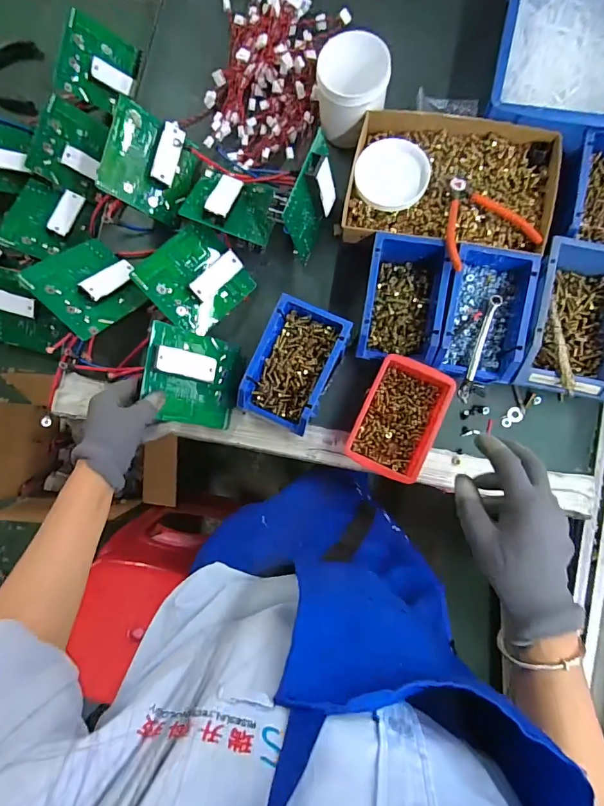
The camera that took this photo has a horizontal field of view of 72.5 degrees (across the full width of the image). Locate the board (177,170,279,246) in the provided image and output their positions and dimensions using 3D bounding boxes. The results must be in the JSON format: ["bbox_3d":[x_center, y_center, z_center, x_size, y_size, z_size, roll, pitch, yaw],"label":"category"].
[{"bbox_3d":[-0.093,-0.280,0.569,0.115,0.028,0.106,15,64,-16],"label":"board"}]

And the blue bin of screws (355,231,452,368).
[{"bbox_3d":[0.137,-0.139,0.554,0.102,0.062,0.169,9,86,6],"label":"blue bin of screws"}]

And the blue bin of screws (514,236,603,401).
[{"bbox_3d":[0.354,-0.105,0.525,0.122,0.063,0.188,12,86,6],"label":"blue bin of screws"}]

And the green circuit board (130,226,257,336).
[{"bbox_3d":[-0.144,-0.169,0.564,0.127,0.021,0.118,-44,104,-7],"label":"green circuit board"}]

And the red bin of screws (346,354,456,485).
[{"bbox_3d":[0.129,0.021,0.549,0.100,0.044,0.150,25,87,7],"label":"red bin of screws"}]

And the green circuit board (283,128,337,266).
[{"bbox_3d":[0.016,-0.262,0.550,0.029,0.124,0.116,21,87,7],"label":"green circuit board"}]

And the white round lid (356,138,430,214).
[{"bbox_3d":[0.125,-0.316,0.574,0.098,0.023,0.097,0,85,5],"label":"white round lid"}]

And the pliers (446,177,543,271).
[{"bbox_3d":[0.227,-0.240,0.529,0.119,0.033,0.120,0,85,5],"label":"pliers"}]

